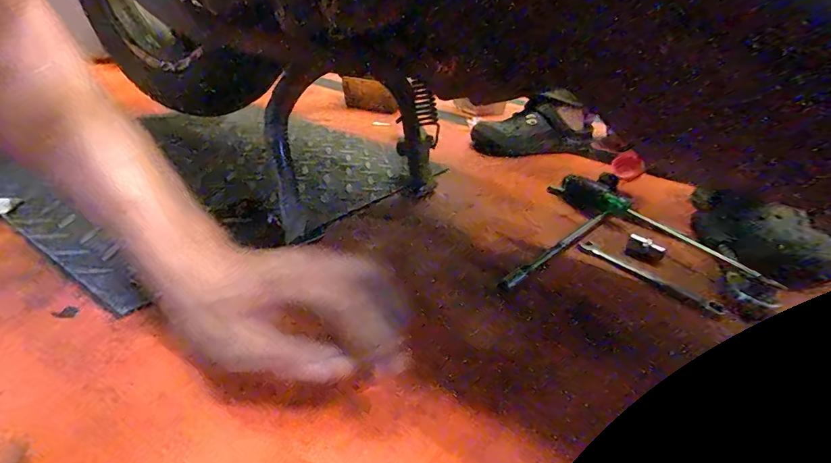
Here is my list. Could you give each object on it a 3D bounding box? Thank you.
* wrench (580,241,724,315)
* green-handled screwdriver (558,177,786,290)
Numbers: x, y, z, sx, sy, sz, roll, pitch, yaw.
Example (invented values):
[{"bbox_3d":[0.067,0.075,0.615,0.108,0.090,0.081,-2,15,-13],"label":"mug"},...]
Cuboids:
[{"bbox_3d":[0.253,0.047,0.465,0.017,0.007,0.147,-19,38,-39],"label":"wrench"},{"bbox_3d":[0.295,-0.005,0.542,0.028,0.033,0.291,-9,33,-28],"label":"green-handled screwdriver"}]

